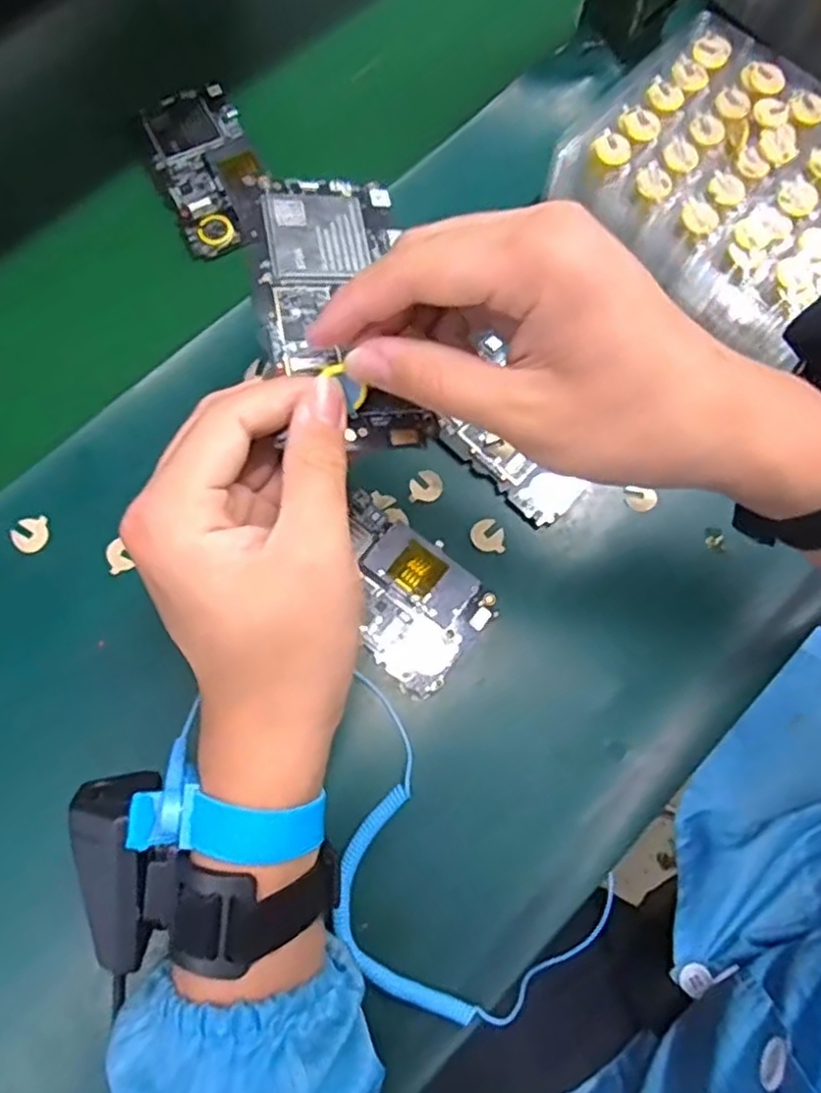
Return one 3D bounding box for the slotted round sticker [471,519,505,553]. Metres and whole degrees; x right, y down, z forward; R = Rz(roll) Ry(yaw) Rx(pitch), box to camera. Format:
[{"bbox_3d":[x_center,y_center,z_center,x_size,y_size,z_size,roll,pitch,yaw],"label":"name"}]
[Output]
[{"bbox_3d":[0.042,-0.006,0.393,0.018,0.004,0.018,0,85,3],"label":"slotted round sticker"}]

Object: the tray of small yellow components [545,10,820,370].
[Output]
[{"bbox_3d":[0.186,-0.210,0.408,0.167,0.043,0.145,40,74,11],"label":"tray of small yellow components"}]

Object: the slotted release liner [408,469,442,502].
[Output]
[{"bbox_3d":[0.008,-0.034,0.398,0.018,0.004,0.019,1,70,-2],"label":"slotted release liner"}]

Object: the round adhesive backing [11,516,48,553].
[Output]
[{"bbox_3d":[-0.201,-0.006,0.380,0.018,0.004,0.018,1,88,-32],"label":"round adhesive backing"}]

